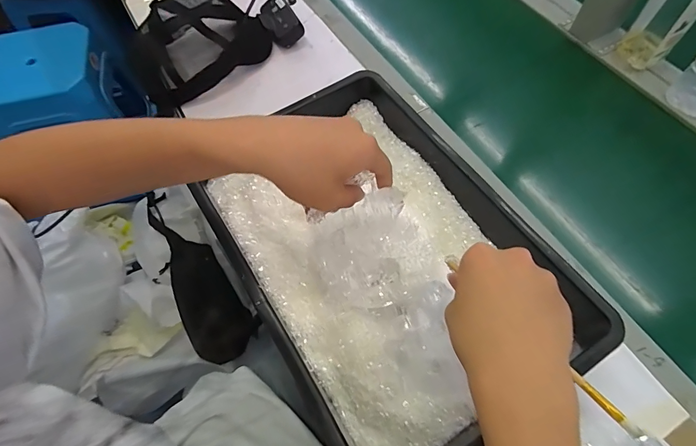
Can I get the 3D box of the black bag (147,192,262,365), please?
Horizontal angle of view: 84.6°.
[{"bbox_3d":[-0.342,0.102,0.807,0.129,0.059,0.407,-36,66,-17],"label":"black bag"}]

